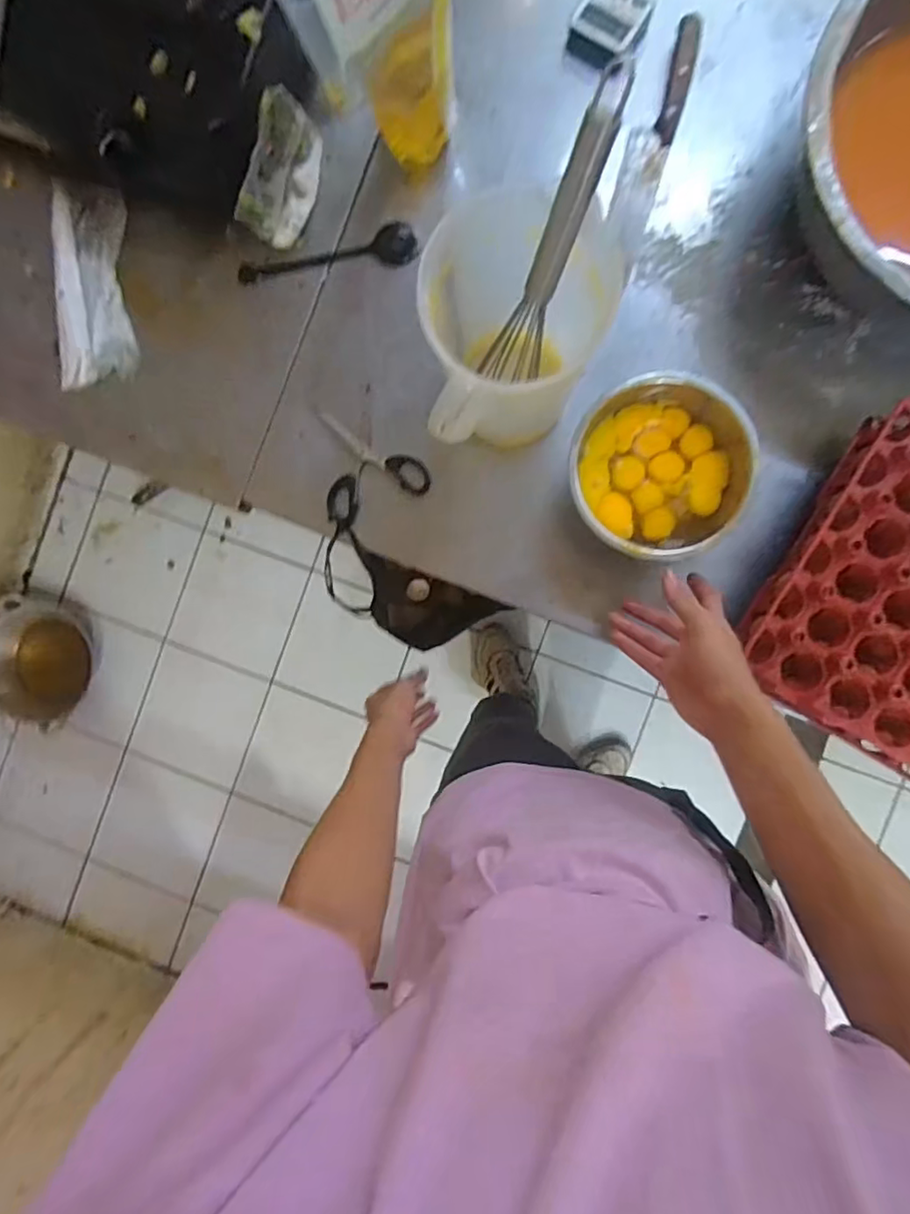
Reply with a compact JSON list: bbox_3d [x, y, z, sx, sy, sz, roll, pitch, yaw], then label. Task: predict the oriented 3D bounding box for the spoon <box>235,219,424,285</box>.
[{"bbox_3d":[-0.141,-0.386,0.664,0.201,0.013,0.040,-9,89,4],"label":"spoon"}]

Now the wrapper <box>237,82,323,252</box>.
[{"bbox_3d":[-0.178,-0.450,0.627,0.039,0.082,0.133,18,91,4],"label":"wrapper"}]

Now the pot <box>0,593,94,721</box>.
[{"bbox_3d":[-1.127,0.142,1.614,0.258,0.129,0.316,10,90,5],"label":"pot"}]

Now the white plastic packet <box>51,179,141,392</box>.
[{"bbox_3d":[-0.406,-0.359,0.675,0.083,0.030,0.219,-2,89,4],"label":"white plastic packet"}]

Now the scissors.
[{"bbox_3d":[-0.087,-0.156,0.661,0.114,0.015,0.128,-4,89,4],"label":"scissors"}]

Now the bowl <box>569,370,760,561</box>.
[{"bbox_3d":[0.199,-0.138,0.602,0.167,0.095,0.175,0,89,5],"label":"bowl"}]

